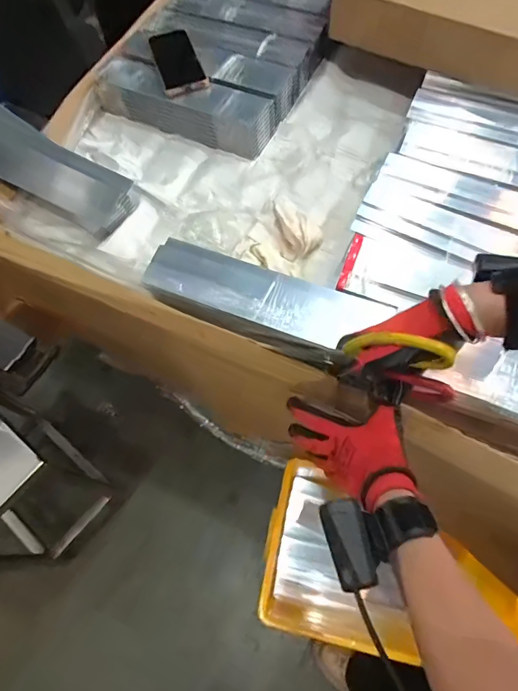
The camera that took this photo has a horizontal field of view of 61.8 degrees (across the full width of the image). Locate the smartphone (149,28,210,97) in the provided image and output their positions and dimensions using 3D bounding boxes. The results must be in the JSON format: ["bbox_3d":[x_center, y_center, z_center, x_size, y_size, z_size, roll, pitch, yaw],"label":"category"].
[{"bbox_3d":[-0.147,-0.506,0.767,0.075,0.013,0.182,-20,65,-4],"label":"smartphone"}]

